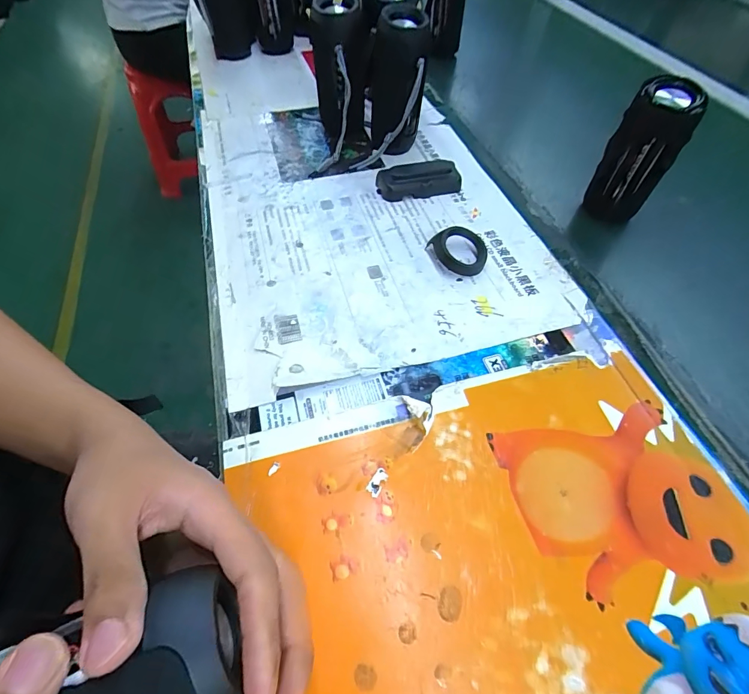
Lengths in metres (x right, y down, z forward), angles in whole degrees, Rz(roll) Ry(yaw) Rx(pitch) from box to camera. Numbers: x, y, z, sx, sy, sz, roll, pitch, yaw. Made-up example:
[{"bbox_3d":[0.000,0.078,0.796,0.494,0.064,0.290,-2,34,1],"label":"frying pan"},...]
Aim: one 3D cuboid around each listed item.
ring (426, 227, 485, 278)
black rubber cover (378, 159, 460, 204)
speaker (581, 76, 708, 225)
[{"bbox_3d":[0.096,-0.106,0.431,0.051,0.024,0.059,-18,56,-12],"label":"ring"},{"bbox_3d":[0.058,-0.214,0.507,0.105,0.027,0.042,-10,55,-7],"label":"black rubber cover"},{"bbox_3d":[0.300,-0.219,0.447,0.066,0.134,0.066,27,59,18],"label":"speaker"}]

